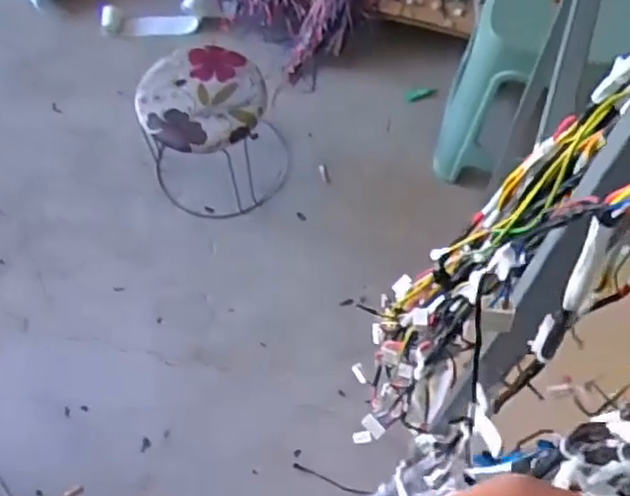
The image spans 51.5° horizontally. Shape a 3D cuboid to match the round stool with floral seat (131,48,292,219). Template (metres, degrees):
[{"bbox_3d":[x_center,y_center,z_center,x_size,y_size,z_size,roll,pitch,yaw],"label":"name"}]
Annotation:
[{"bbox_3d":[-0.226,-0.265,1.520,0.314,0.295,0.287,-1,64,2],"label":"round stool with floral seat"}]

